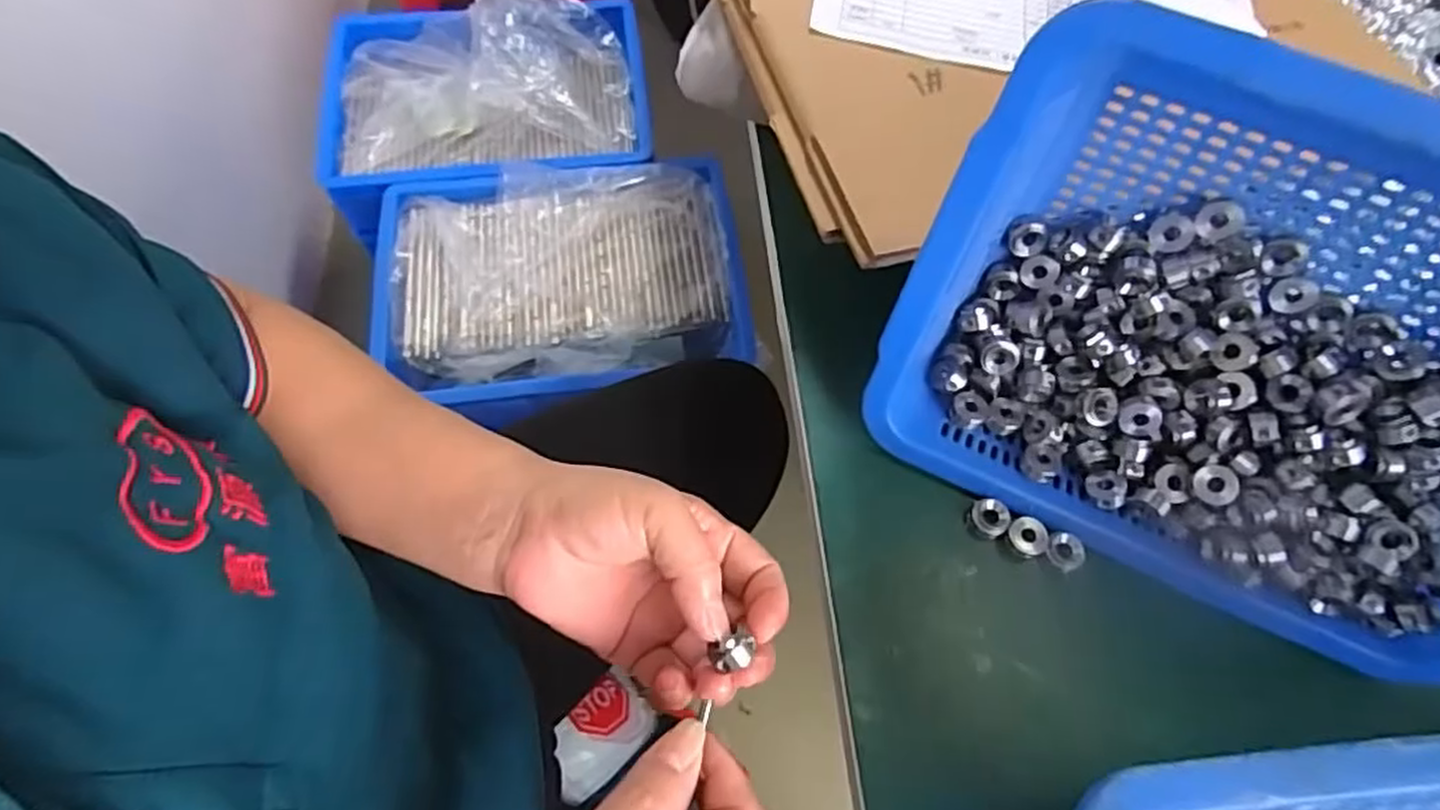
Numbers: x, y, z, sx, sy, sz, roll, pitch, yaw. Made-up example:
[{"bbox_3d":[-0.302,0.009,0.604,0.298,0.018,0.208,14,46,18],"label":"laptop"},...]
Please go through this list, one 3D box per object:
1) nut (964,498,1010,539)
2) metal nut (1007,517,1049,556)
[{"bbox_3d":[0.141,0.060,0.399,0.019,0.011,0.019,1,63,-2],"label":"nut"},{"bbox_3d":[0.160,0.068,0.394,0.018,0.009,0.019,1,63,-2],"label":"metal nut"}]

